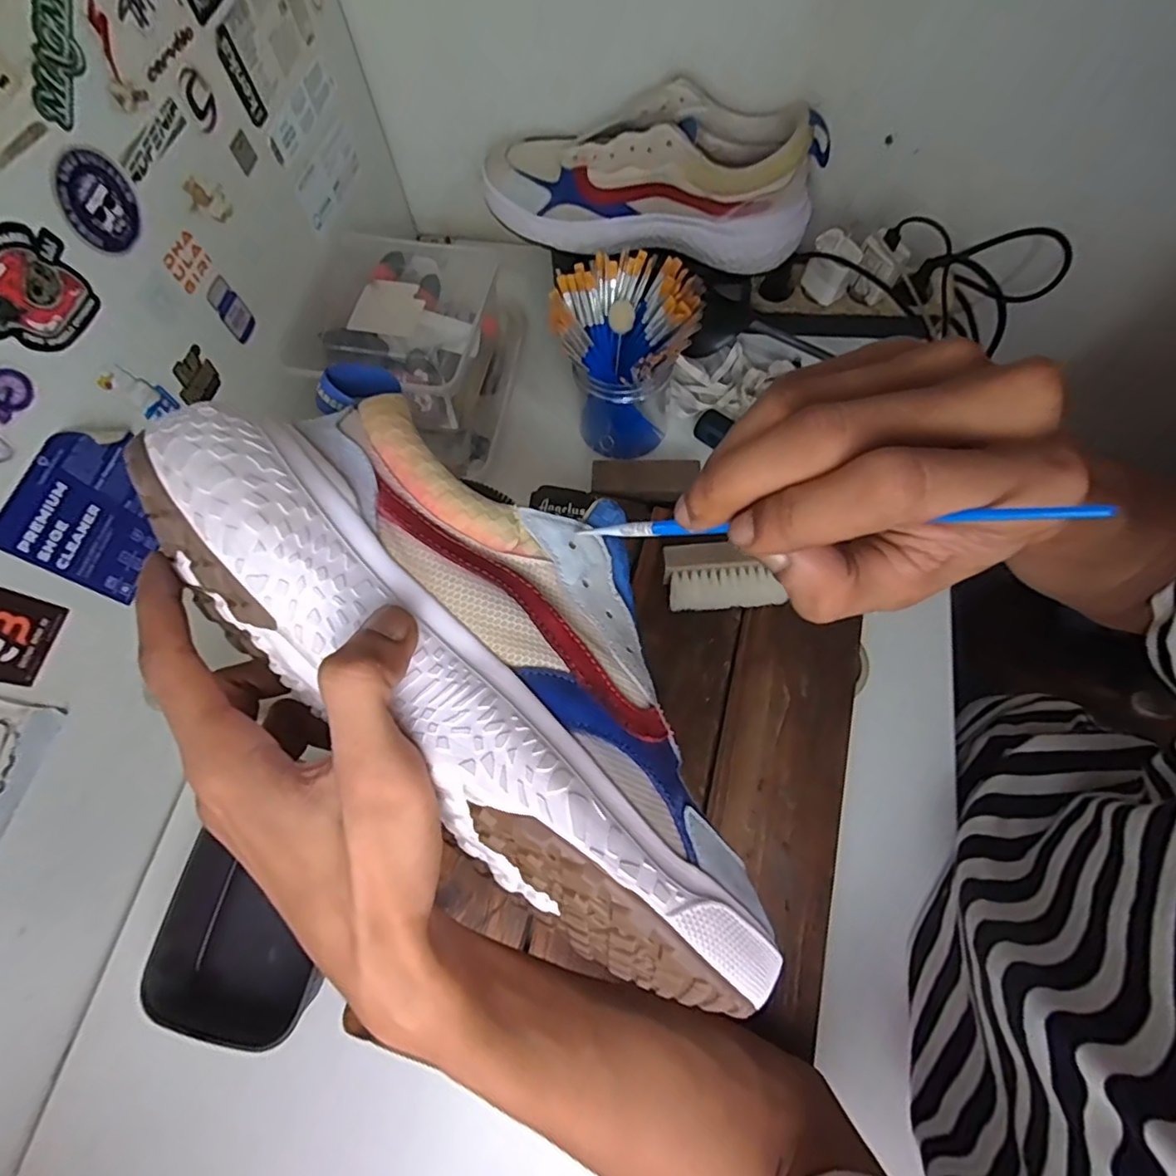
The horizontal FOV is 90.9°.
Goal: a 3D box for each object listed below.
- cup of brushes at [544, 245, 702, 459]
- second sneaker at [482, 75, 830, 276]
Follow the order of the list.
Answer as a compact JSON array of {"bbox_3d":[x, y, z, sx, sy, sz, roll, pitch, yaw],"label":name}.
[{"bbox_3d":[0.033,-0.197,0.509,0.115,0.143,0.103,13,69,8],"label":"cup of brushes"},{"bbox_3d":[0.053,-0.367,0.515,0.289,0.093,0.088,10,68,7],"label":"second sneaker"}]

